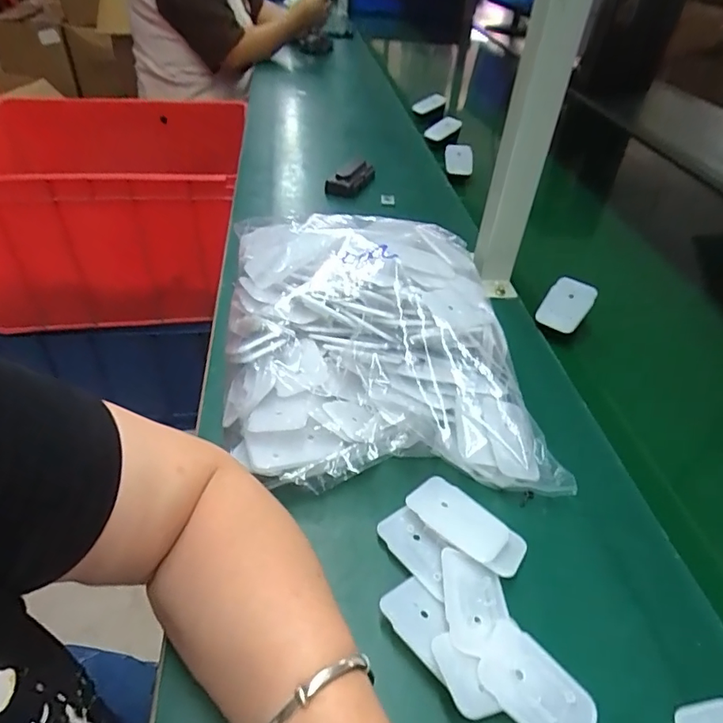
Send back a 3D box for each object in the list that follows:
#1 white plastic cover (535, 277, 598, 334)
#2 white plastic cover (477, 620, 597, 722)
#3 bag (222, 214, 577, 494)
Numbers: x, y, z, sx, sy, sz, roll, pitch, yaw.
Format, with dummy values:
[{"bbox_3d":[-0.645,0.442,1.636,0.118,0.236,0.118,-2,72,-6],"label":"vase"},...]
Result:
[{"bbox_3d":[0.222,-0.061,0.543,0.046,0.007,0.061,31,89,6],"label":"white plastic cover"},{"bbox_3d":[0.098,0.183,0.276,0.067,0.004,0.043,37,43,13],"label":"white plastic cover"},{"bbox_3d":[0.005,-0.025,0.461,0.248,0.093,0.319,-6,44,-7],"label":"bag"}]

